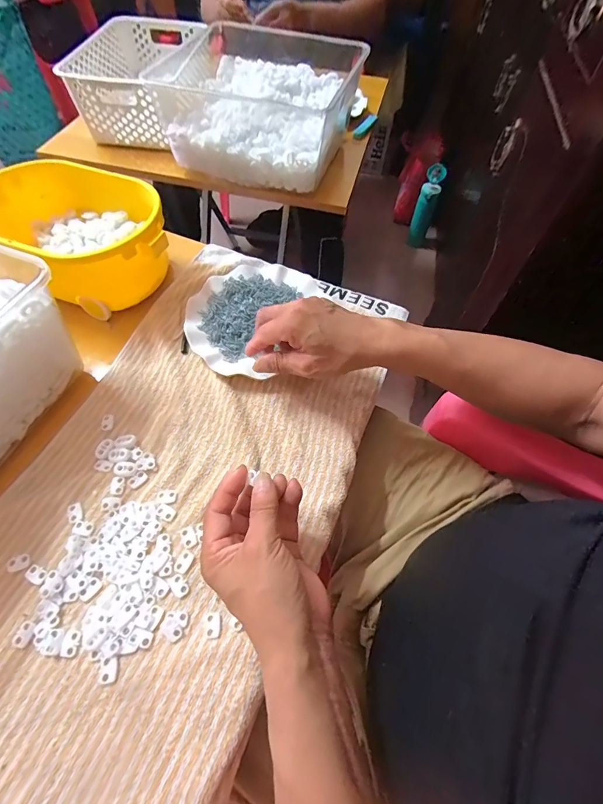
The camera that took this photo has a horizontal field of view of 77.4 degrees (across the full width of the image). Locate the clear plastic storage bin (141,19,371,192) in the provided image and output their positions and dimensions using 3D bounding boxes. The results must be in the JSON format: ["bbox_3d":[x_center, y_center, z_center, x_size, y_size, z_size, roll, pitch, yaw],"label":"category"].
[{"bbox_3d":[-0.130,-0.575,0.702,0.449,0.129,0.340,20,59,10],"label":"clear plastic storage bin"}]

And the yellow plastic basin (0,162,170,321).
[{"bbox_3d":[-0.280,-0.209,0.490,0.236,0.104,0.159,27,61,14],"label":"yellow plastic basin"}]

